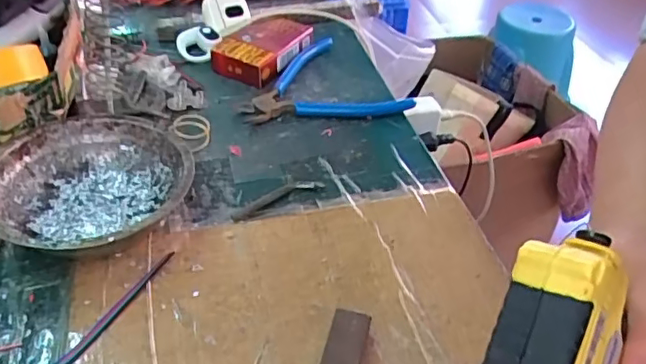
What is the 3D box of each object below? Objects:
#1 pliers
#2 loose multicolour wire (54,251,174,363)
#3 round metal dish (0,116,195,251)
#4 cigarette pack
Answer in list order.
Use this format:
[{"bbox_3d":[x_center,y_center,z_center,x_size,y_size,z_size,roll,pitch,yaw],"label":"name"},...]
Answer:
[{"bbox_3d":[-0.009,-0.091,0.518,0.141,0.011,0.125,-11,42,-15],"label":"pliers"},{"bbox_3d":[-0.116,0.072,0.329,0.008,0.004,0.094,22,44,22],"label":"loose multicolour wire"},{"bbox_3d":[-0.148,0.008,0.371,0.121,0.042,0.121,2,40,-1],"label":"round metal dish"},{"bbox_3d":[-0.057,-0.128,0.541,0.062,0.024,0.094,24,45,23],"label":"cigarette pack"}]

